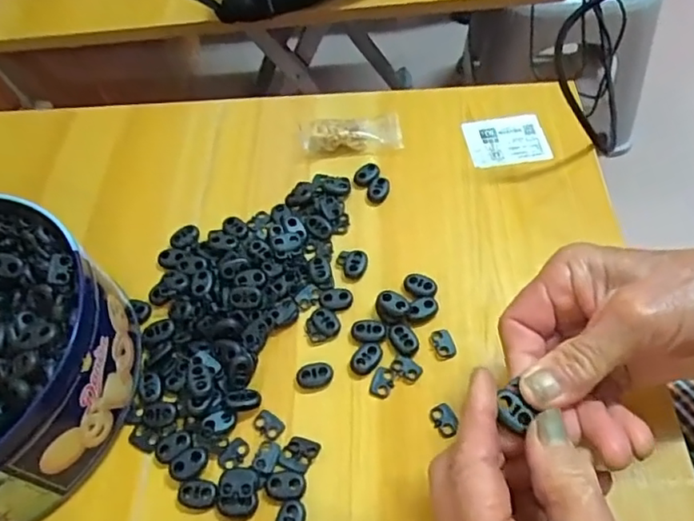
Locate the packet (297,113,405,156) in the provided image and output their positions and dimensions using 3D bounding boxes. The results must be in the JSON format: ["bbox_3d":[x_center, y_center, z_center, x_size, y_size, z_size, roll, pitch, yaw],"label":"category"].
[{"bbox_3d":[0.004,-0.099,0.458,0.079,0.021,0.032,-11,55,-5],"label":"packet"}]

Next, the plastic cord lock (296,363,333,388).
[{"bbox_3d":[-0.020,0.069,0.350,0.021,0.006,0.014,-9,55,-4],"label":"plastic cord lock"}]

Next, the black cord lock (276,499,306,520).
[{"bbox_3d":[-0.030,0.136,0.304,0.014,0.004,0.020,11,56,10],"label":"black cord lock"}]

